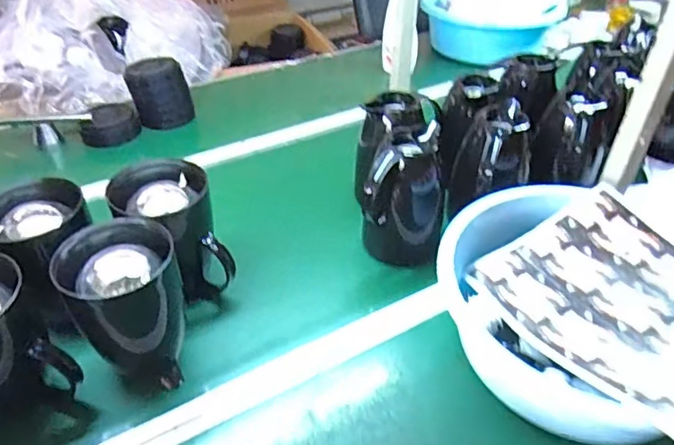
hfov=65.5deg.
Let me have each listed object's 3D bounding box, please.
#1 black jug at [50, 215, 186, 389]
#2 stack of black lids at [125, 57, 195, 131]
[{"bbox_3d":[-0.256,0.104,0.649,0.125,0.188,0.131,-19,43,-24],"label":"black jug"},{"bbox_3d":[-0.402,-0.303,1.183,0.128,0.133,0.134,-12,40,-16],"label":"stack of black lids"}]

